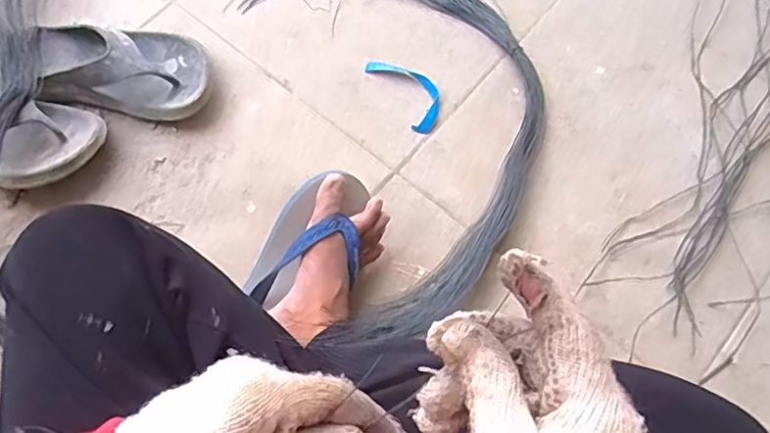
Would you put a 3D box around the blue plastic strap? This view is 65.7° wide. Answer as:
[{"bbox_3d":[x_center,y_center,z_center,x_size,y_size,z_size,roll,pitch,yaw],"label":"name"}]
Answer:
[{"bbox_3d":[0.030,-0.159,0.749,0.054,0.008,0.121,-33,71,-11],"label":"blue plastic strap"}]

